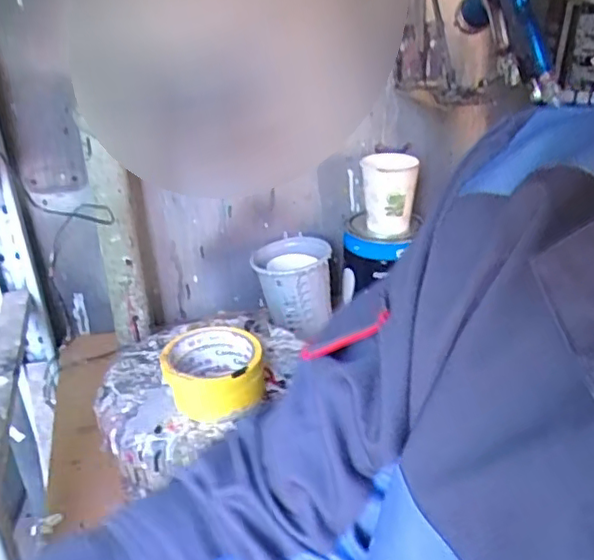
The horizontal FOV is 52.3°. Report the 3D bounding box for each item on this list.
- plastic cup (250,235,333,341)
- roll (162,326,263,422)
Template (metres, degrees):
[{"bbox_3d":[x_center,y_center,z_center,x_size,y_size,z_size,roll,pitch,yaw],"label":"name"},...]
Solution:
[{"bbox_3d":[-0.007,0.004,0.770,0.097,0.087,0.100,-1,28,0],"label":"plastic cup"},{"bbox_3d":[-0.079,0.088,0.572,0.088,0.051,0.088,-1,28,1],"label":"roll"}]

